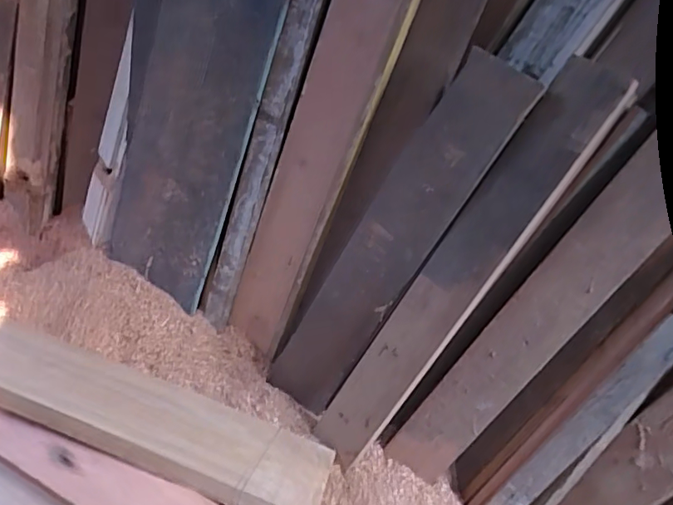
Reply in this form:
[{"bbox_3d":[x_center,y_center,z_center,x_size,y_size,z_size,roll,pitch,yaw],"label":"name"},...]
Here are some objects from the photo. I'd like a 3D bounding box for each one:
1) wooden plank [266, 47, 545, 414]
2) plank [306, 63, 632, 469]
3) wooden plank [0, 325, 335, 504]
[{"bbox_3d":[0.080,0.013,0.944,0.140,0.751,0.034,41,30,18],"label":"wooden plank"},{"bbox_3d":[0.182,0.053,0.880,0.124,0.779,0.034,42,25,26],"label":"plank"},{"bbox_3d":[-0.394,0.283,0.963,0.798,0.053,0.224,19,14,8],"label":"wooden plank"}]

